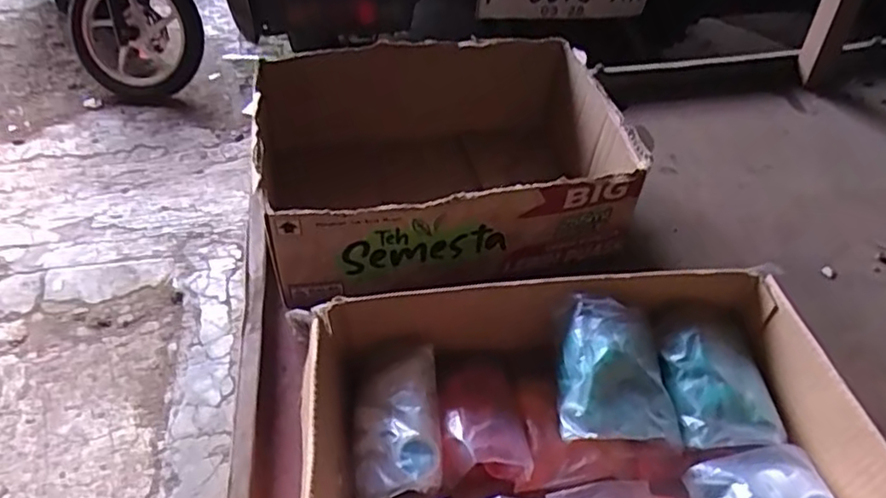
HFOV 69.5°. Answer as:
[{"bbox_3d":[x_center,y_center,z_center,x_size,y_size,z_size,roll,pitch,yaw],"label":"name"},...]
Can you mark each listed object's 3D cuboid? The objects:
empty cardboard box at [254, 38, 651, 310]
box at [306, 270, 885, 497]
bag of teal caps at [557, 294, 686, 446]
[{"bbox_3d":[0.004,-0.087,0.706,0.377,0.174,0.264,-11,47,-11],"label":"empty cardboard box"},{"bbox_3d":[0.090,0.163,0.442,0.377,0.107,0.282,-4,46,-4],"label":"box"},{"bbox_3d":[0.129,0.095,0.491,0.084,0.045,0.106,3,62,-3],"label":"bag of teal caps"}]

